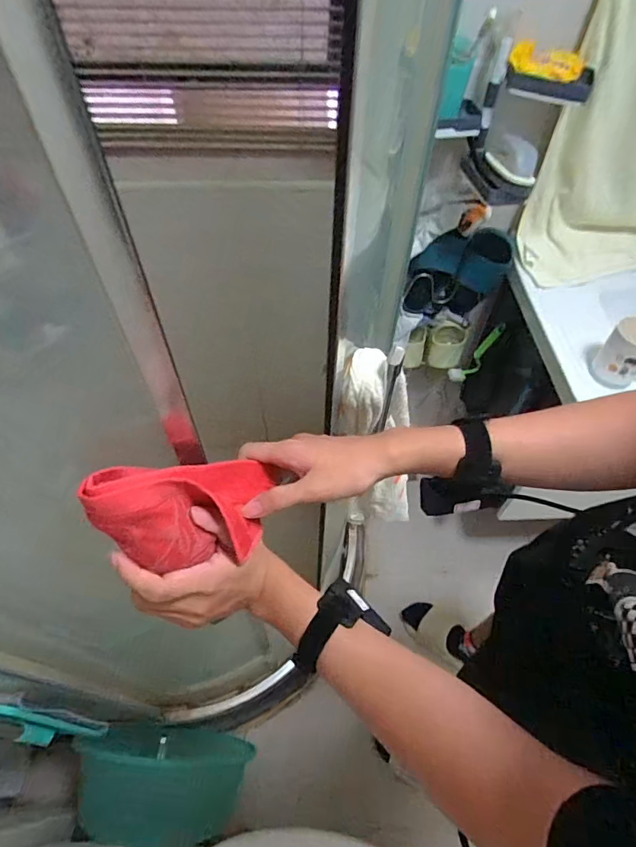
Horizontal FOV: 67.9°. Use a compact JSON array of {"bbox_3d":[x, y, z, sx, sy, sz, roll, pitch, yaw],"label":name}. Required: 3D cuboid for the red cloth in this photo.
[{"bbox_3d":[-0.097,0.065,0.362,0.126,0.092,0.065,-24,58,-17],"label":"red cloth"}]

